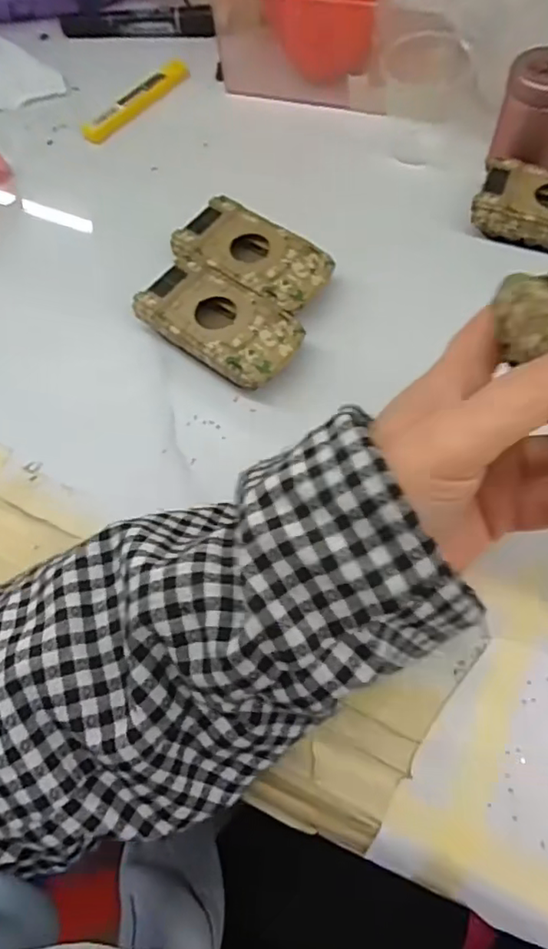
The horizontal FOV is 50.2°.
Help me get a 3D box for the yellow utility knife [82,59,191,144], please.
[{"bbox_3d":[-0.105,-0.290,0.455,0.022,0.009,0.103,37,71,18],"label":"yellow utility knife"}]

